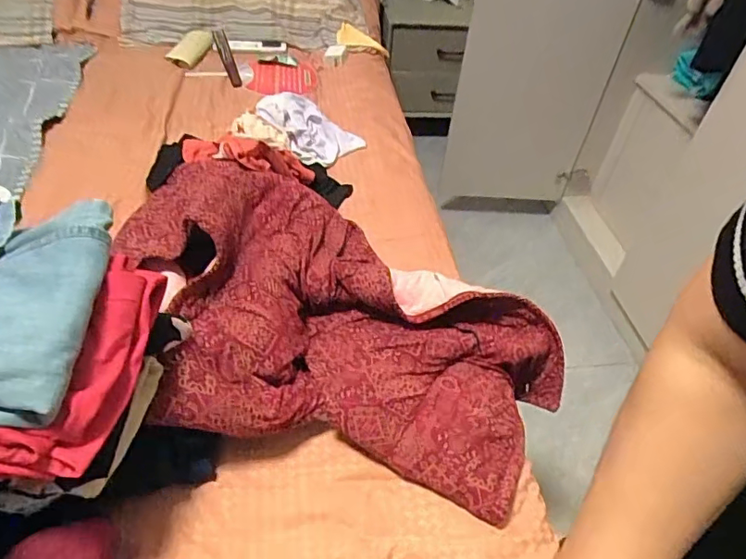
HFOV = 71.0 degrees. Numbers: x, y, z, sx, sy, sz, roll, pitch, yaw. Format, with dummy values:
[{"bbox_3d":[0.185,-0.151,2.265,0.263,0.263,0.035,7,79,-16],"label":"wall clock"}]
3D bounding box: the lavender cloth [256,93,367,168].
[{"bbox_3d":[-0.137,-0.327,1.099,0.148,0.043,0.235,-27,54,-29],"label":"lavender cloth"}]

